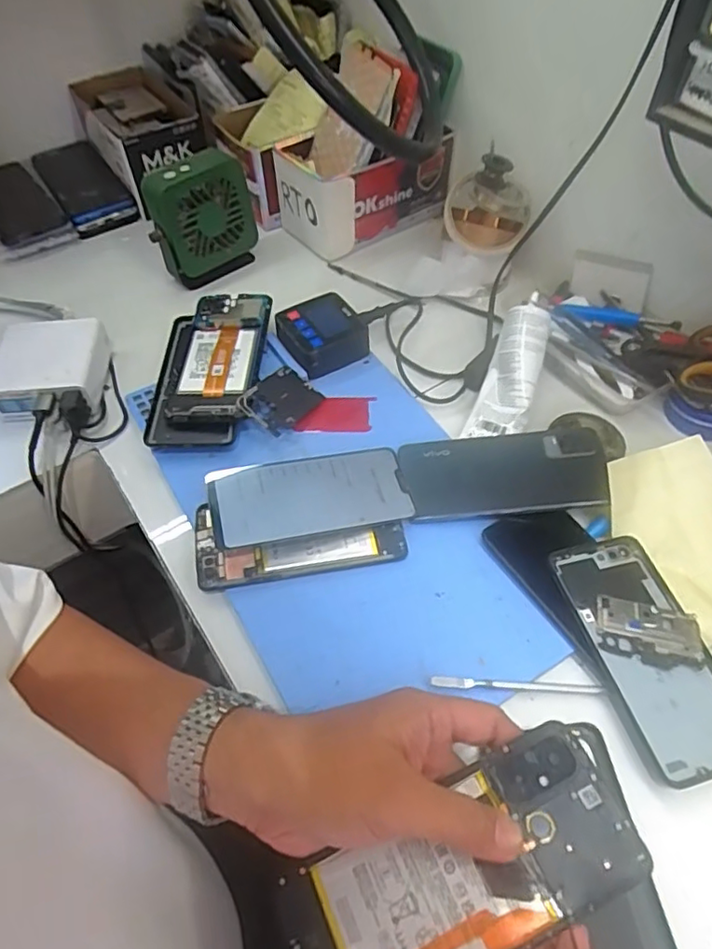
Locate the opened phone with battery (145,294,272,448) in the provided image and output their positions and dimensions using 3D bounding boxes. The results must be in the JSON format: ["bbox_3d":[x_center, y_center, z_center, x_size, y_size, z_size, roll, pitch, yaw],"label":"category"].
[{"bbox_3d":[-0.130,-0.100,0.521,0.088,0.017,0.169,-3,54,5],"label":"opened phone with battery"}]

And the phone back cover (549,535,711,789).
[{"bbox_3d":[0.192,0.114,0.383,0.073,0.010,0.155,-13,55,-8],"label":"phone back cover"}]

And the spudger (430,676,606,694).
[{"bbox_3d":[0.103,0.133,0.369,0.111,0.009,0.007,0,56,1],"label":"spudger"}]

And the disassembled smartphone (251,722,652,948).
[{"bbox_3d":[0.041,0.189,0.269,0.174,0.006,0.071,-26,59,-6],"label":"disassembled smartphone"}]

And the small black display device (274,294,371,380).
[{"bbox_3d":[-0.031,-0.132,0.547,0.076,0.034,0.073,-26,57,-17],"label":"small black display device"}]

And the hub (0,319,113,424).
[{"bbox_3d":[-0.274,-0.099,0.521,0.089,0.040,0.093,-4,54,-2],"label":"hub"}]

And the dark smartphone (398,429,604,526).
[{"bbox_3d":[0.113,-0.003,0.455,0.153,0.008,0.076,-7,53,5],"label":"dark smartphone"}]

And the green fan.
[{"bbox_3d":[-0.159,-0.260,0.595,0.052,0.109,0.101,37,62,24],"label":"green fan"}]

